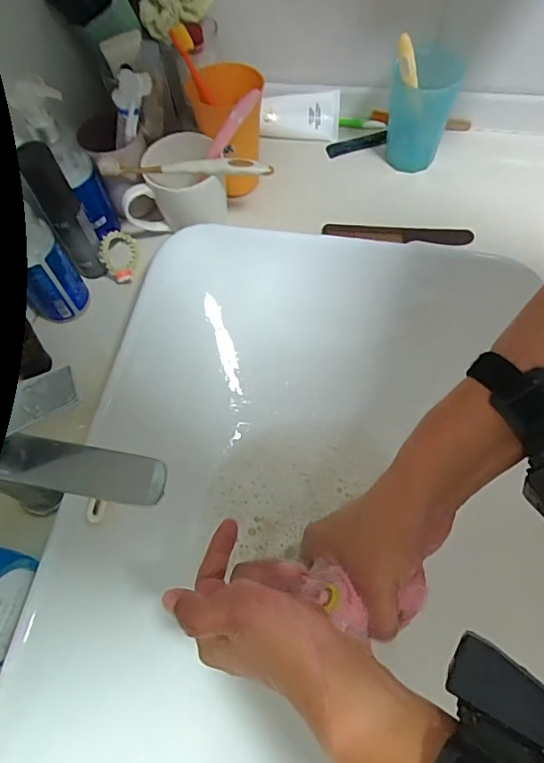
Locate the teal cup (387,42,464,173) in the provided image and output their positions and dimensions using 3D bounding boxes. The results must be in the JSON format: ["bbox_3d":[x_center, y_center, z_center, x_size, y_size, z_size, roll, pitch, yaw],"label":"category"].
[{"bbox_3d":[0.178,-0.326,0.595,0.073,0.146,0.092,14,65,11],"label":"teal cup"}]

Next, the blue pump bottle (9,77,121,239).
[{"bbox_3d":[-0.201,-0.220,0.516,0.057,0.160,0.049,31,70,18],"label":"blue pump bottle"}]

